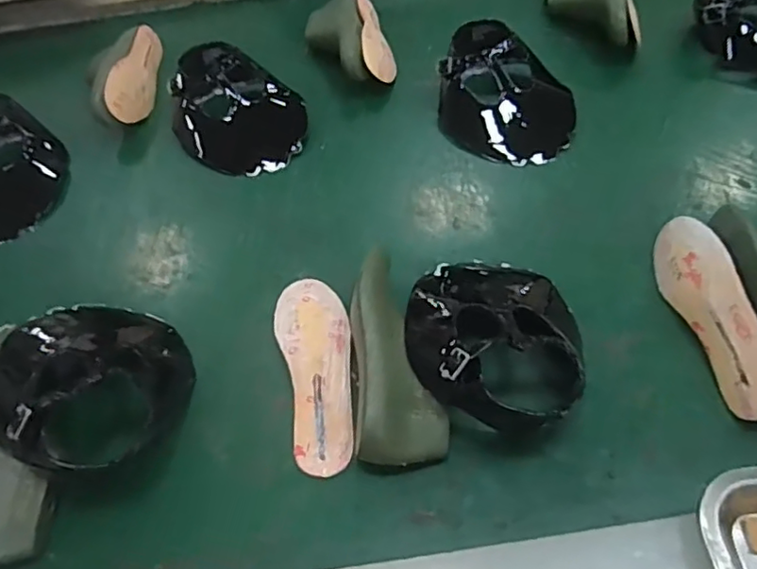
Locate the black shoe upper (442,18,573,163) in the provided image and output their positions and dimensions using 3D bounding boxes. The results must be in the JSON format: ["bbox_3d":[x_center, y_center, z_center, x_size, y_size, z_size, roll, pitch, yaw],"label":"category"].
[{"bbox_3d":[0.152,-0.231,0.712,0.152,0.065,0.186,5,54,11],"label":"black shoe upper"}]

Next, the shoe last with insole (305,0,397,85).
[{"bbox_3d":[-0.036,-0.327,0.802,0.099,0.066,0.180,-13,52,-3],"label":"shoe last with insole"}]

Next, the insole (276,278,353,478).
[{"bbox_3d":[-0.052,0.070,0.531,0.061,0.020,0.190,-13,52,-3],"label":"insole"}]

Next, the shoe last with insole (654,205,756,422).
[{"bbox_3d":[0.310,0.018,0.502,0.090,0.066,0.198,-12,52,-2],"label":"shoe last with insole"}]

